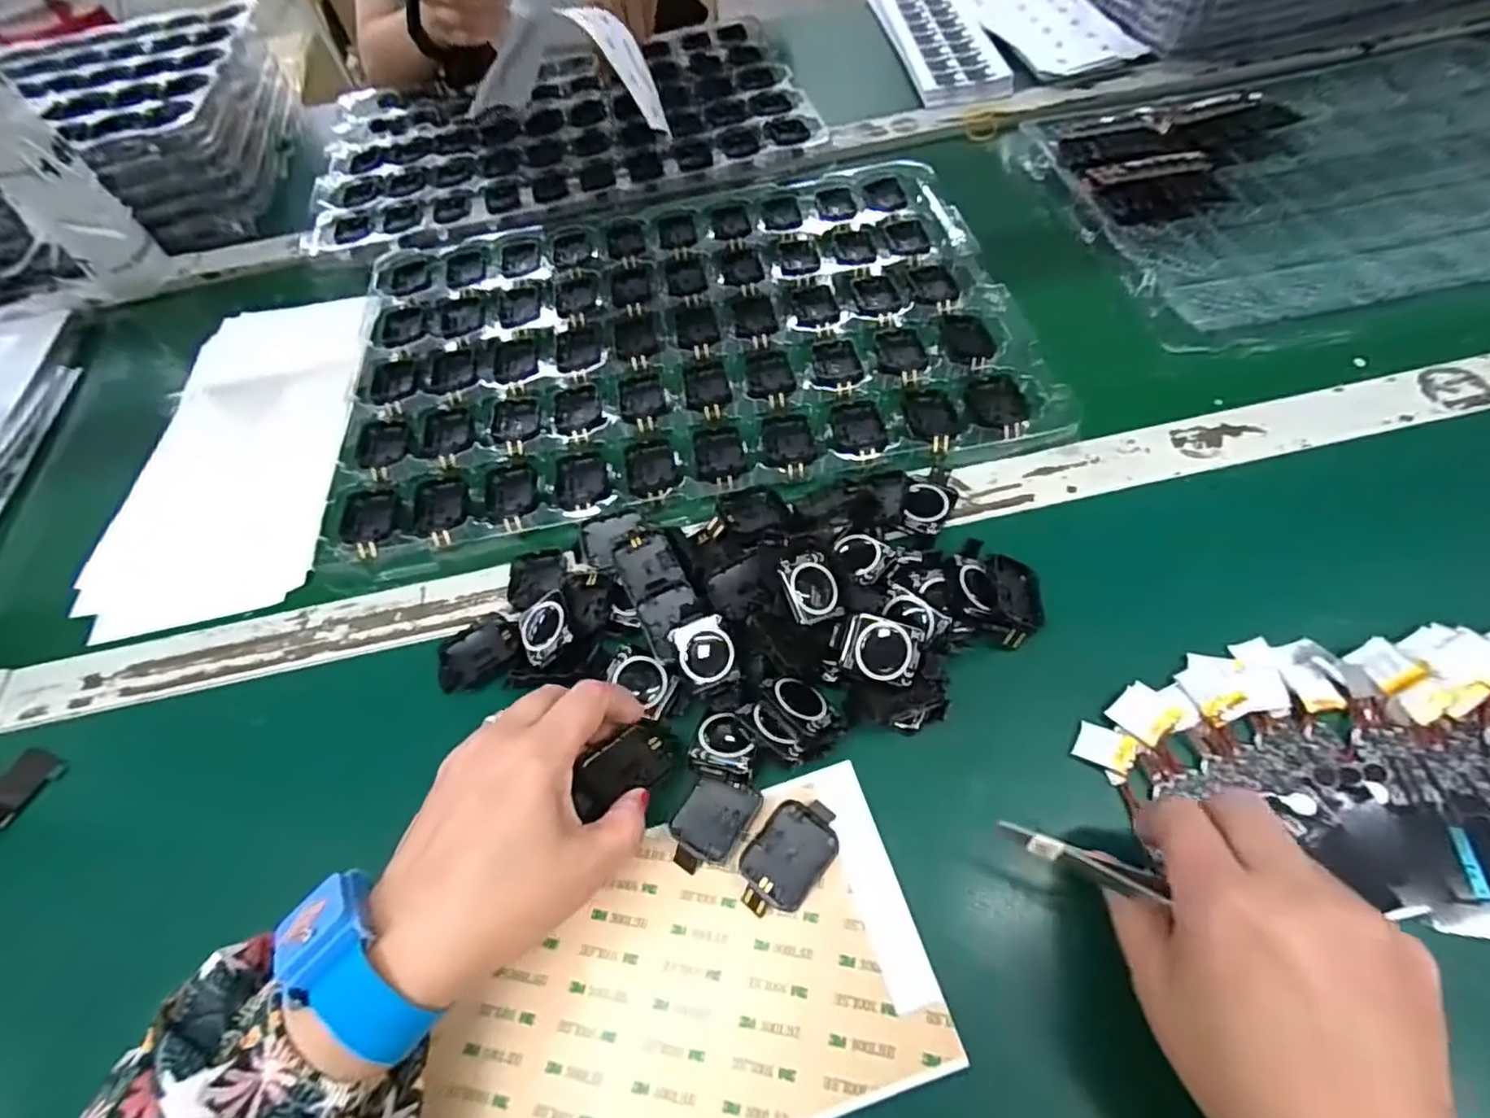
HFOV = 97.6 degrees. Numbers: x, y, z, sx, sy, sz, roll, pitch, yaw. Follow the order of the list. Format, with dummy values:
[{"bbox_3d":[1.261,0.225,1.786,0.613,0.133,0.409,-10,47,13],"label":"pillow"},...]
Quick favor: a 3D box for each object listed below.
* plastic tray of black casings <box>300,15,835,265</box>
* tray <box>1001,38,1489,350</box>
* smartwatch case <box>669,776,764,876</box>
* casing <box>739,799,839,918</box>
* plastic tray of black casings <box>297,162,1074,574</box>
[{"bbox_3d":[-0.196,-0.463,0.684,0.483,0.022,0.347,-17,58,-5],"label":"plastic tray of black casings"},{"bbox_3d":[0.510,-0.328,0.542,0.485,0.023,0.305,-14,58,-3],"label":"tray"},{"bbox_3d":[-0.015,0.125,0.309,0.032,0.011,0.045,28,65,21],"label":"smartwatch case"},{"bbox_3d":[0.020,0.135,0.297,0.032,0.013,0.054,35,68,24],"label":"casing"},{"bbox_3d":[-0.052,-0.172,0.500,0.487,0.023,0.348,-11,57,-3],"label":"plastic tray of black casings"}]

